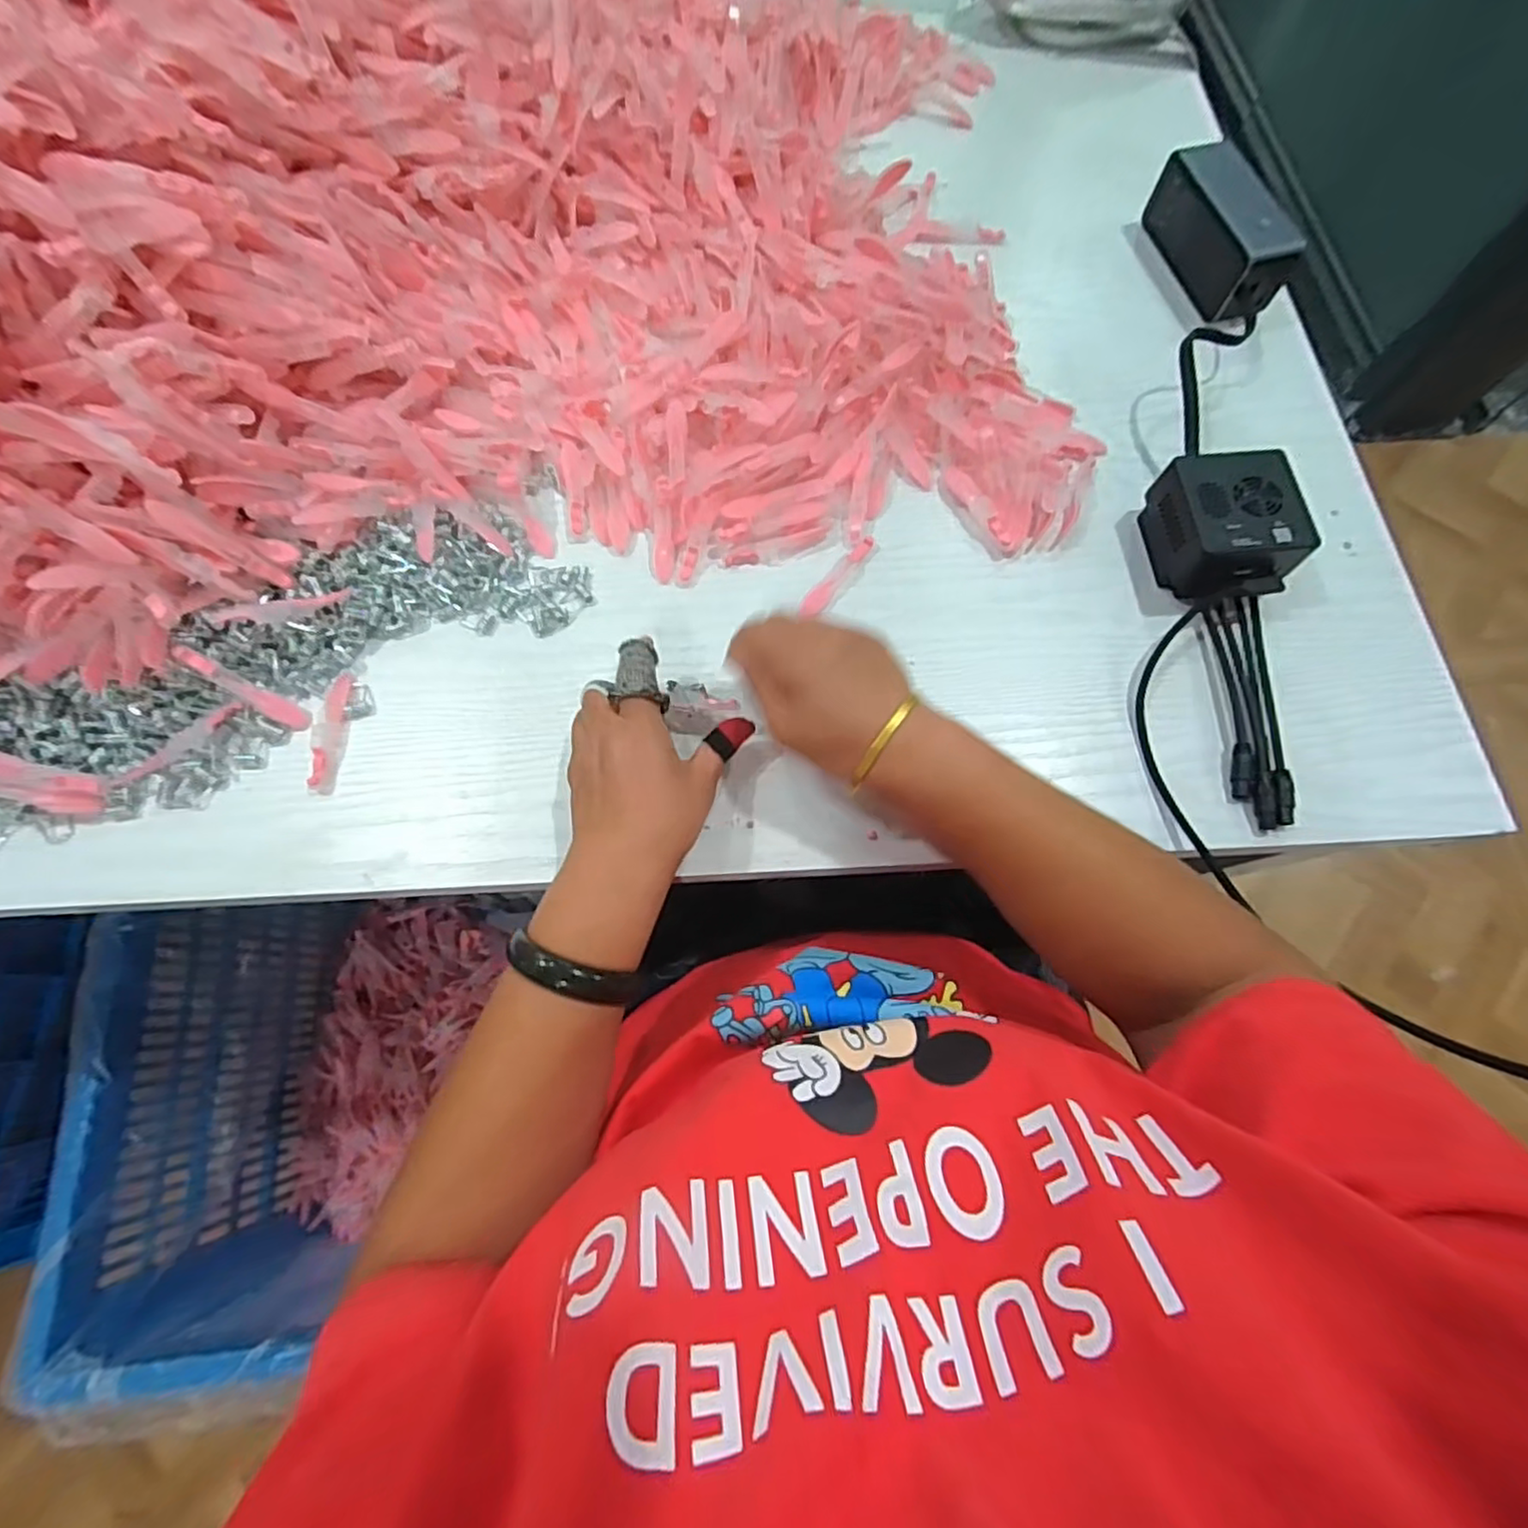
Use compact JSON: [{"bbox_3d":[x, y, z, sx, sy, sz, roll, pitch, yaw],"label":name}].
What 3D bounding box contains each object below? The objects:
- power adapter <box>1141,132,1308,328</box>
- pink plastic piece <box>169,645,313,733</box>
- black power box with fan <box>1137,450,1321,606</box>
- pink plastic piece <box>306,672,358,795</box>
[{"bbox_3d":[0.348,-0.400,0.501,0.048,0.056,0.130,-10,72,-3],"label":"power adapter"},{"bbox_3d":[-0.325,-0.047,0.412,0.081,0.004,0.014,35,73,-19],"label":"pink plastic piece"},{"bbox_3d":[0.295,-0.148,0.420,0.072,0.052,0.083,-7,71,-2],"label":"black power box with fan"},{"bbox_3d":[-0.275,-0.021,0.419,0.019,0.007,0.081,-1,71,0],"label":"pink plastic piece"}]

